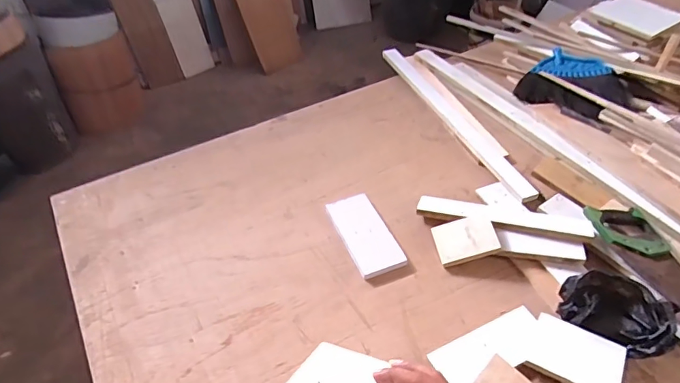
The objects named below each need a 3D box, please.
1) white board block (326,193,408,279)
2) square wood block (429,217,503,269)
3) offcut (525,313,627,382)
[{"bbox_3d":[0.057,0.093,1.059,0.104,0.015,0.219,-17,46,-17],"label":"white board block"},{"bbox_3d":[0.274,0.104,1.018,0.128,0.016,0.103,-22,49,12],"label":"square wood block"},{"bbox_3d":[0.417,0.287,0.821,0.147,0.011,0.115,18,48,25],"label":"offcut"}]

